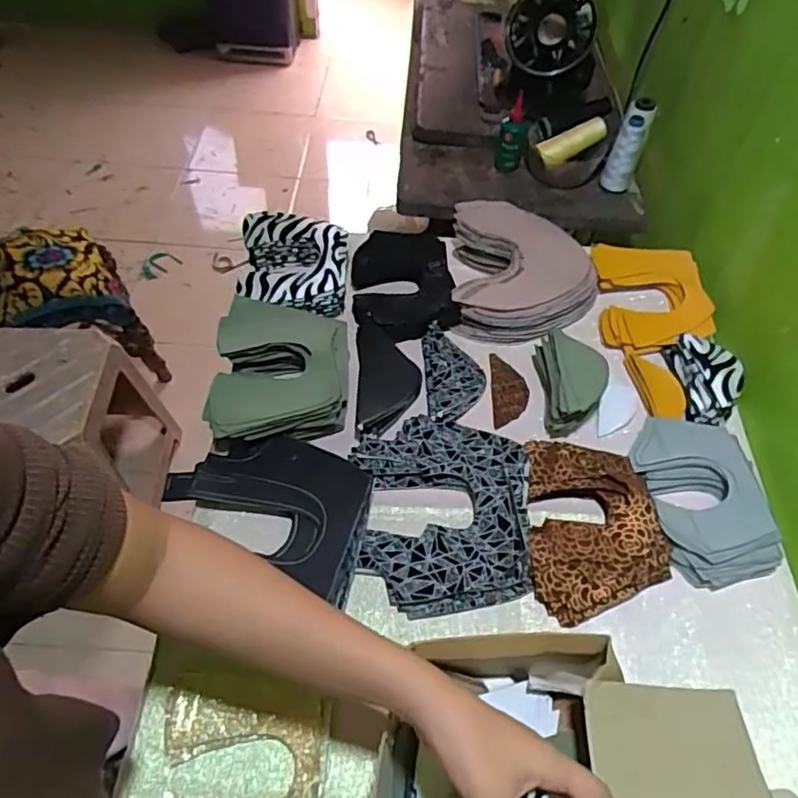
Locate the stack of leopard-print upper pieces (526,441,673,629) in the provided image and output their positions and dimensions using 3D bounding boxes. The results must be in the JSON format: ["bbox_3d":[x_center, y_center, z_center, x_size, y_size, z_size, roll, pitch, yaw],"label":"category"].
[{"bbox_3d":[0.196,0.124,0.620,0.134,0.037,0.188,2,54,-2],"label":"stack of leopard-print upper pieces"}]

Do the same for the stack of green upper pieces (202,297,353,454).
[{"bbox_3d":[-0.131,-0.035,0.697,0.144,0.036,0.181,0,54,-4],"label":"stack of green upper pieces"}]

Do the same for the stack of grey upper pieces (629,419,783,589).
[{"bbox_3d":[0.313,0.104,0.645,0.127,0.036,0.178,3,54,-1],"label":"stack of grey upper pieces"}]

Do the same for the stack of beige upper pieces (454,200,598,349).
[{"bbox_3d":[0.165,-0.167,0.808,0.185,0.068,0.180,4,54,0],"label":"stack of beige upper pieces"}]

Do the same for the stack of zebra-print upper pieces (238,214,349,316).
[{"bbox_3d":[-0.136,-0.172,0.805,0.137,0.051,0.152,0,54,-3],"label":"stack of zebra-print upper pieces"}]

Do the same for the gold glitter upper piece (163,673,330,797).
[{"bbox_3d":[-0.126,0.303,0.492,0.131,0.009,0.146,0,58,0],"label":"gold glitter upper piece"}]

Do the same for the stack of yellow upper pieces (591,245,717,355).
[{"bbox_3d":[0.330,-0.136,0.819,0.135,0.046,0.172,1,54,-3],"label":"stack of yellow upper pieces"}]

